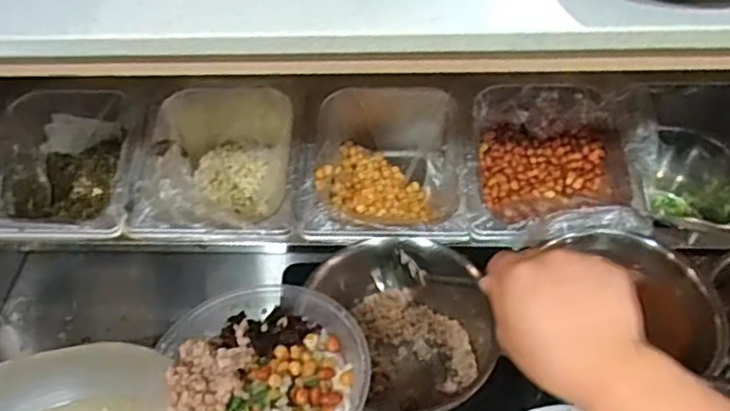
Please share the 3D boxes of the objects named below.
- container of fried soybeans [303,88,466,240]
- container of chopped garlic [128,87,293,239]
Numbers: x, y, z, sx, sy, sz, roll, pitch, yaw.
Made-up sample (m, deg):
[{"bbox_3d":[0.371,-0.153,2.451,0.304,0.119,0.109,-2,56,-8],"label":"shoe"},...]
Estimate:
[{"bbox_3d":[0.020,-0.025,0.656,0.152,0.093,0.169,1,50,5],"label":"container of fried soybeans"},{"bbox_3d":[-0.142,-0.028,0.671,0.149,0.097,0.170,-1,50,3],"label":"container of chopped garlic"}]

